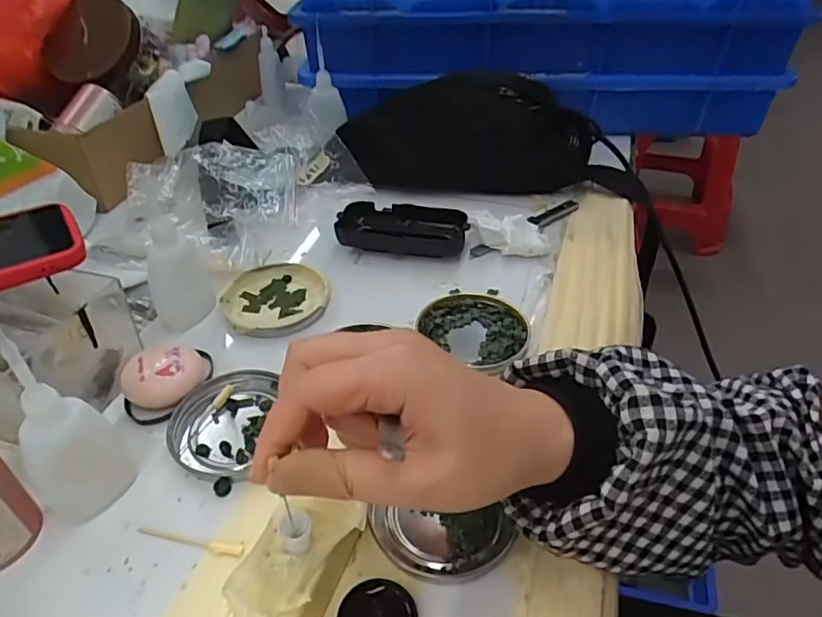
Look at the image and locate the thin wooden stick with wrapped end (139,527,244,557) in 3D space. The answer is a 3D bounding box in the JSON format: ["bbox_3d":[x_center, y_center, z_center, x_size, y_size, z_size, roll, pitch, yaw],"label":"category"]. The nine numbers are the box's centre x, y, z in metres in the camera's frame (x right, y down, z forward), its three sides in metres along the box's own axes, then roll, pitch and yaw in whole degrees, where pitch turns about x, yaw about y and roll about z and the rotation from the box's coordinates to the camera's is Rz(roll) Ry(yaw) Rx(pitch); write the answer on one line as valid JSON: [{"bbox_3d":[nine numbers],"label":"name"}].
[{"bbox_3d":[-0.114,0.119,0.299,0.058,0.004,0.006,8,40,10],"label":"thin wooden stick with wrapped end"}]

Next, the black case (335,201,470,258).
[{"bbox_3d":[-0.008,-0.068,0.506,0.110,0.025,0.050,6,40,7],"label":"black case"}]

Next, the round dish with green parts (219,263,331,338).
[{"bbox_3d":[-0.105,-0.009,0.449,0.078,0.013,0.075,0,40,0],"label":"round dish with green parts"}]

